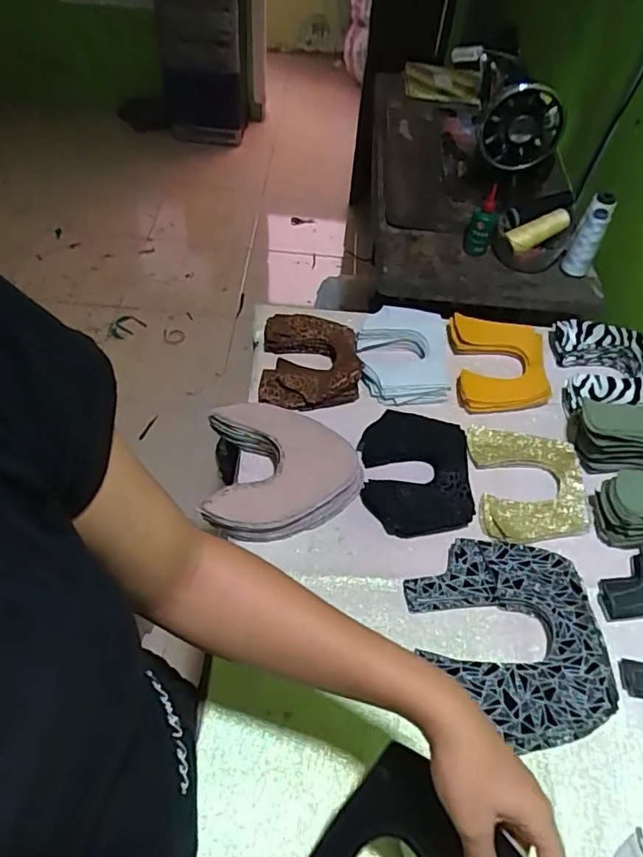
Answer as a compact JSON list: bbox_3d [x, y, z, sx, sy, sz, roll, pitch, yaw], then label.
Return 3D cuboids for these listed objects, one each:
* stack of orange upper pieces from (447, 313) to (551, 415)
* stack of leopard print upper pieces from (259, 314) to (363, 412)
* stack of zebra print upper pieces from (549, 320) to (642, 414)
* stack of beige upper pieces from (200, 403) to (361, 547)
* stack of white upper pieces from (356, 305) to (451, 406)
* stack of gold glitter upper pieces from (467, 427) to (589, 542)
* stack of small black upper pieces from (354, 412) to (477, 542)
[{"bbox_3d":[0.252,-0.093,0.804,0.128,0.035,0.162,2,53,-3],"label":"stack of orange upper pieces"},{"bbox_3d":[-0.015,-0.094,0.785,0.131,0.035,0.154,2,53,-3],"label":"stack of leopard print upper pieces"},{"bbox_3d":[0.399,-0.076,0.793,0.143,0.055,0.150,12,53,5],"label":"stack of zebra print upper pieces"},{"bbox_3d":[-0.042,0.052,0.655,0.172,0.052,0.172,3,53,-2],"label":"stack of beige upper pieces"},{"bbox_3d":[0.116,-0.105,0.795,0.125,0.029,0.157,3,53,-2],"label":"stack of white upper pieces"},{"bbox_3d":[0.254,0.065,0.692,0.131,0.016,0.160,4,53,-2],"label":"stack of gold glitter upper pieces"},{"bbox_3d":[0.115,0.052,0.691,0.130,0.031,0.164,1,53,-4],"label":"stack of small black upper pieces"}]

